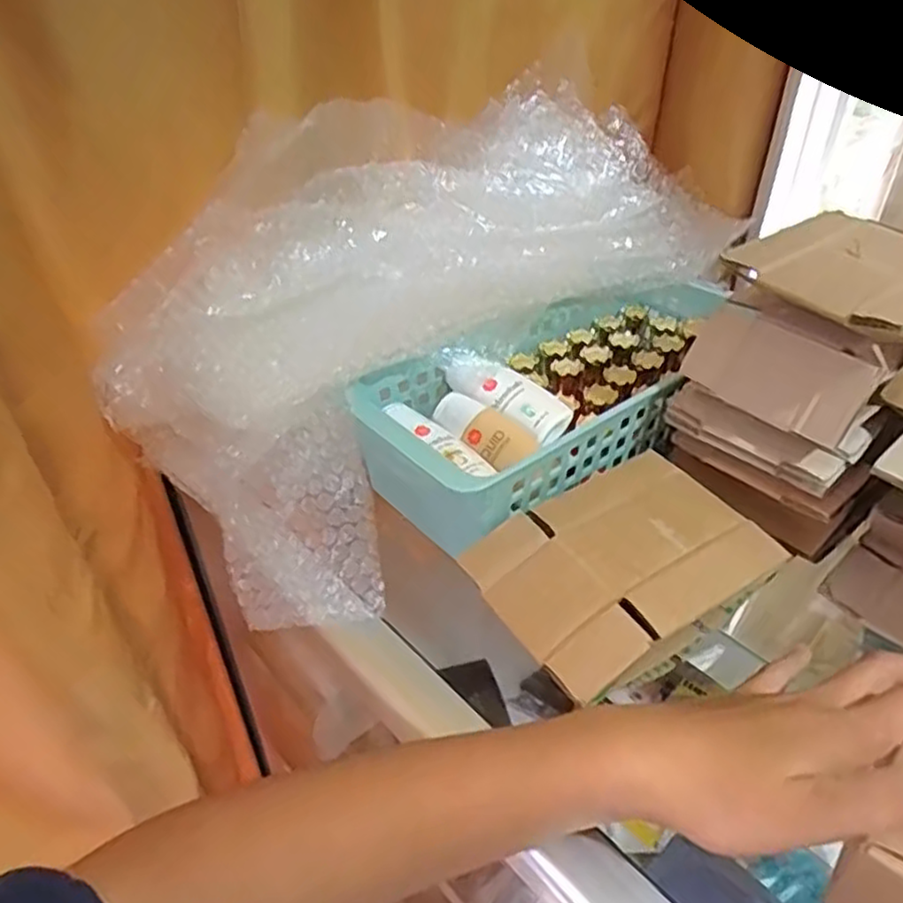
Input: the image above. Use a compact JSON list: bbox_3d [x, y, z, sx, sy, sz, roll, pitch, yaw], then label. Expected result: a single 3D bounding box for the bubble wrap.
[{"bbox_3d":[-0.004,-0.128,0.526,0.239,0.201,0.464,28,46,33],"label":"bubble wrap"}]

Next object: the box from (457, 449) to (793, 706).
[{"bbox_3d":[0.089,0.055,0.366,0.140,0.018,0.099,-23,41,-26],"label":"box"}]

